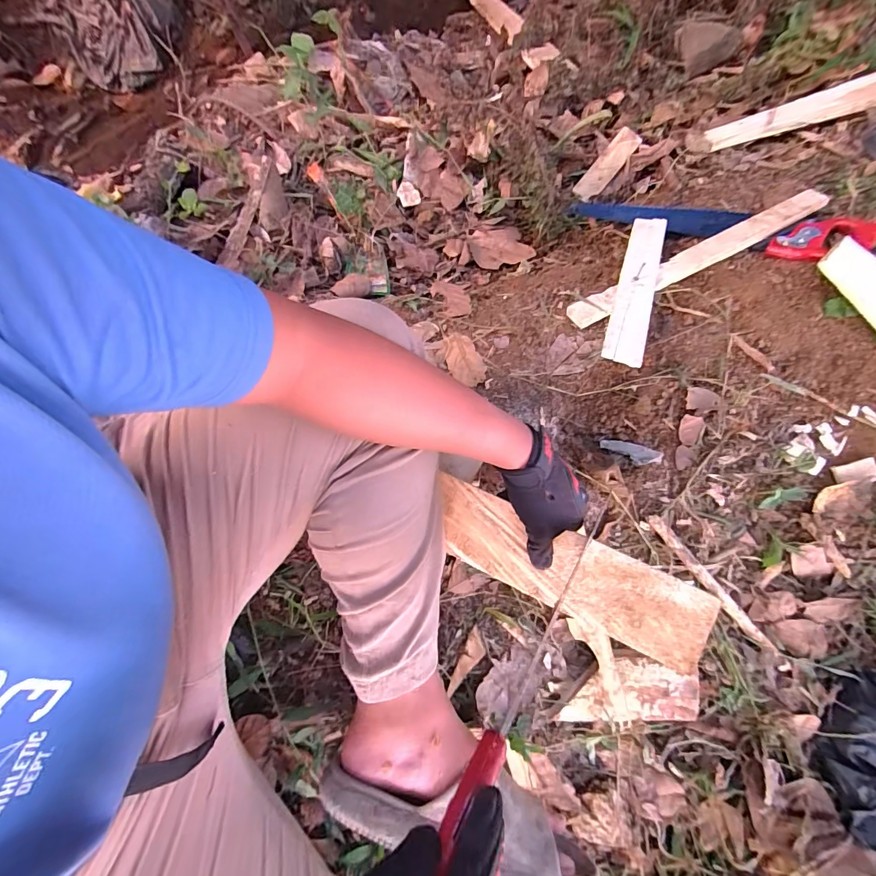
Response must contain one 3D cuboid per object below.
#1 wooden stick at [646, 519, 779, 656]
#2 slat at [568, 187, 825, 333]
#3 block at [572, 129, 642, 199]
[{"bbox_3d":[0.388,0.208,0.583,0.023,0.012,0.247,-42,90,-12],"label":"wooden stick"},{"bbox_3d":[0.421,-0.292,0.655,0.482,0.018,0.046,-27,74,-8],"label":"slat"},{"bbox_3d":[0.373,-0.600,0.900,0.051,0.014,0.184,39,88,-3],"label":"block"}]

